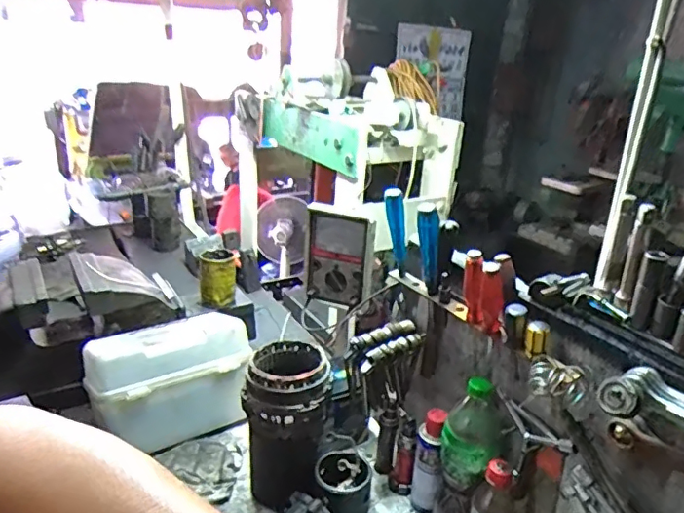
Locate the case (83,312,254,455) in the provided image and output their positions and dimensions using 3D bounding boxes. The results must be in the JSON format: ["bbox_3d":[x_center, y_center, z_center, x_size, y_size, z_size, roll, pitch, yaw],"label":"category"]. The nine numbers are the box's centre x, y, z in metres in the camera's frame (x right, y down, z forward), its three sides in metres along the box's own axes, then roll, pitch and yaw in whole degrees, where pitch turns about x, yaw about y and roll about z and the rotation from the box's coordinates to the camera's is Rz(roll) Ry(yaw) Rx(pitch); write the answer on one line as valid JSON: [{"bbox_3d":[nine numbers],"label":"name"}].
[{"bbox_3d":[-0.306,0.218,0.988,0.271,0.154,0.165,-10,26,-29],"label":"case"}]

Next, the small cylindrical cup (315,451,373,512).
[{"bbox_3d":[0.001,0.354,0.844,0.082,0.073,0.083,3,23,-1],"label":"small cylindrical cup"}]

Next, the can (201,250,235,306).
[{"bbox_3d":[-0.271,0.047,1.195,0.072,0.110,0.072,3,23,-1],"label":"can"}]

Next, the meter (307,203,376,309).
[{"bbox_3d":[-0.006,0.002,0.945,0.123,0.160,0.036,15,25,25],"label":"meter"}]

